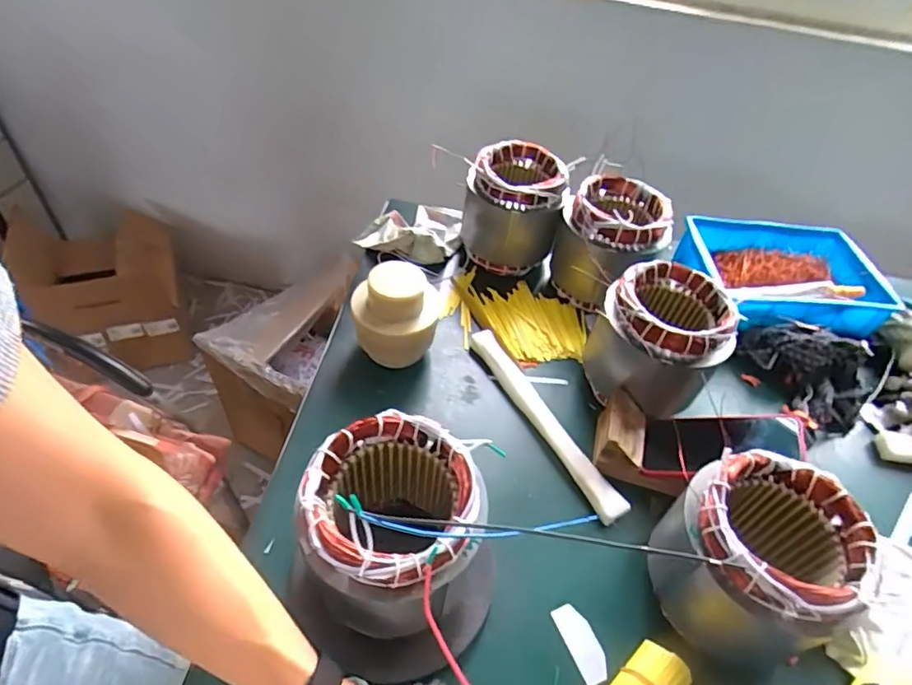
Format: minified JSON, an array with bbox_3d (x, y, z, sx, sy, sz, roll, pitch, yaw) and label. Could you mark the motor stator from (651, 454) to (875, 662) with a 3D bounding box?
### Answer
[{"bbox_3d":[0.269,0.203,0.503,0.134,0.165,0.132,4,46,-4],"label":"motor stator"}]

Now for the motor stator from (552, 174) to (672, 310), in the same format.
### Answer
[{"bbox_3d":[0.226,-0.150,0.804,0.148,0.159,0.154,18,47,10],"label":"motor stator"}]

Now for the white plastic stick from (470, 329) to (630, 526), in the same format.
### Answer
[{"bbox_3d":[0.109,0.090,0.668,0.037,0.018,0.293,-20,52,-24],"label":"white plastic stick"}]

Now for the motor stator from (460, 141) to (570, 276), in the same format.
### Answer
[{"bbox_3d":[0.099,-0.210,0.849,0.135,0.164,0.133,19,47,10],"label":"motor stator"}]

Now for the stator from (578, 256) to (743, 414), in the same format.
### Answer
[{"bbox_3d":[0.253,0.001,0.678,0.148,0.154,0.148,4,46,-4],"label":"stator"}]

